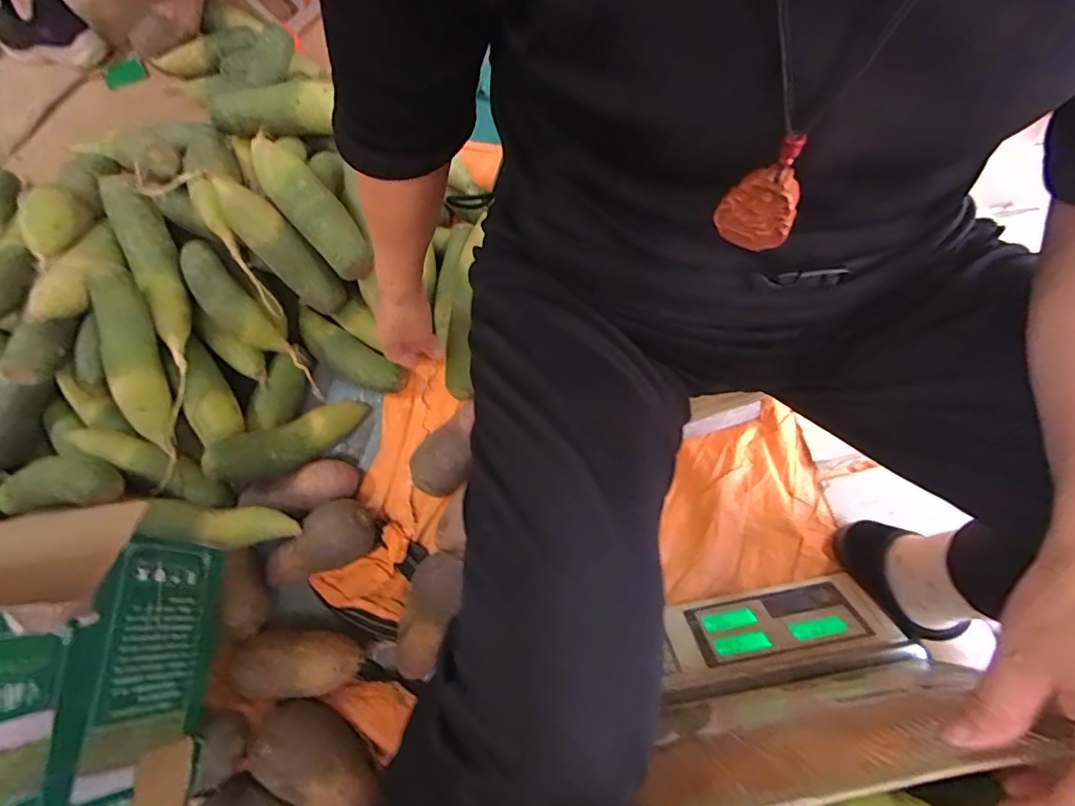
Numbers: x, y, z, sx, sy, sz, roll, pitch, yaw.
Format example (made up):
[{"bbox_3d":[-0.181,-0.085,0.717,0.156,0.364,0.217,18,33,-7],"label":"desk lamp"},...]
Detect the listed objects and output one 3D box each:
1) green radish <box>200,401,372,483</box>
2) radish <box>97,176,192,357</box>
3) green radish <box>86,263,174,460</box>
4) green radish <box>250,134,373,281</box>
[{"bbox_3d":[-0.308,0.050,0.633,0.198,0.055,0.060,-27,68,-42],"label":"green radish"},{"bbox_3d":[-0.456,-0.158,0.589,0.047,0.048,0.212,-16,100,-4],"label":"radish"},{"bbox_3d":[-0.465,-0.048,0.578,0.047,0.047,0.218,-8,101,-1],"label":"green radish"},{"bbox_3d":[-0.281,-0.243,0.614,0.057,0.049,0.199,-41,92,-12],"label":"green radish"}]

